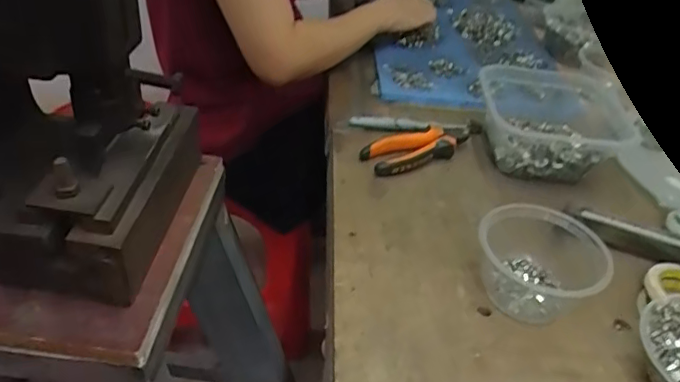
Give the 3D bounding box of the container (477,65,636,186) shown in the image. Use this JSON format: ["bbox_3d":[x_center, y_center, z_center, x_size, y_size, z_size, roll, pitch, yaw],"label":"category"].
[{"bbox_3d":[0.265,-0.099,0.726,0.164,0.069,0.182,7,38,-1],"label":"container"}]

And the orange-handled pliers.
[{"bbox_3d":[0.115,-0.059,0.702,0.186,0.022,0.054,-14,43,-25],"label":"orange-handled pliers"}]

